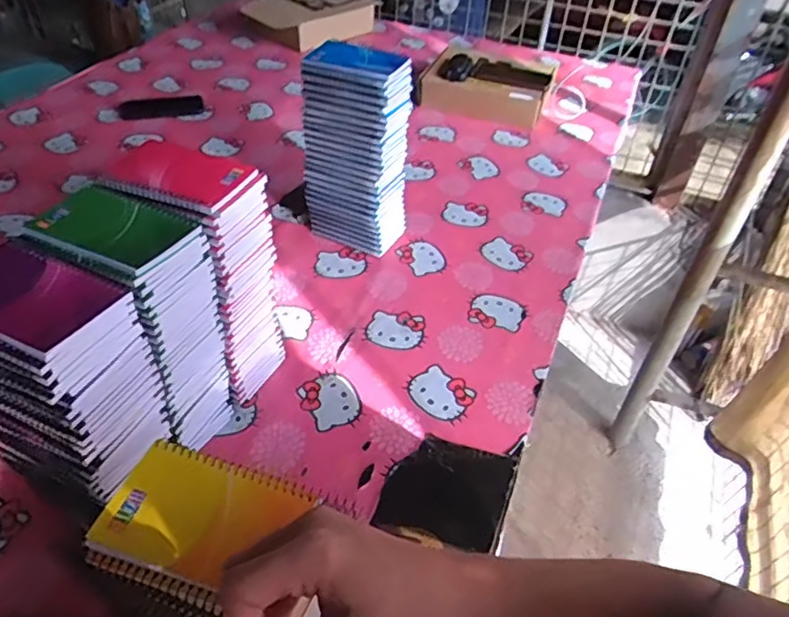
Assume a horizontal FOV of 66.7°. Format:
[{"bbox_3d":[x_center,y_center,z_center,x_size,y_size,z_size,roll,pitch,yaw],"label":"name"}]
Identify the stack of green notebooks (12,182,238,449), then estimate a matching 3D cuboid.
[{"bbox_3d":[-0.250,0.034,0.614,0.124,0.283,0.097,16,45,14],"label":"stack of green notebooks"}]

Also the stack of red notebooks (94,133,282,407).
[{"bbox_3d":[-0.216,-0.027,0.691,0.133,0.296,0.099,17,45,15],"label":"stack of red notebooks"}]

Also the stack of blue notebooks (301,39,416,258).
[{"bbox_3d":[-0.054,-0.231,0.904,0.137,0.285,0.099,24,47,21],"label":"stack of blue notebooks"}]

